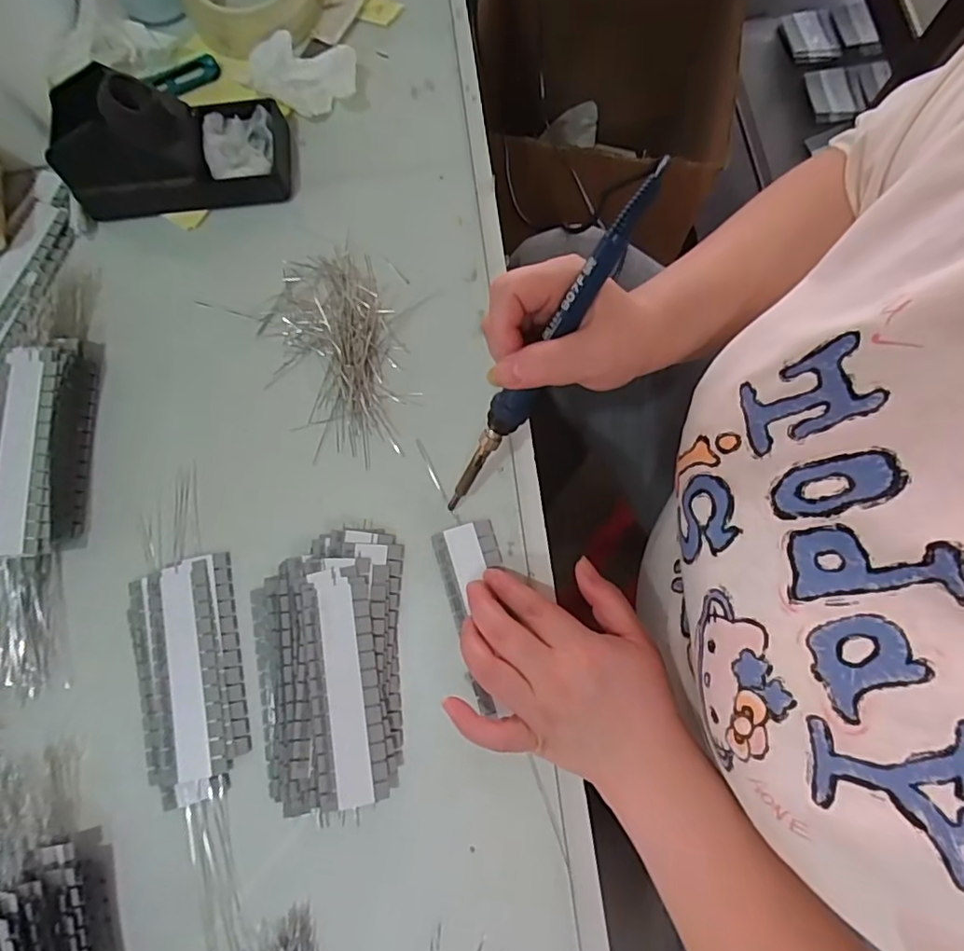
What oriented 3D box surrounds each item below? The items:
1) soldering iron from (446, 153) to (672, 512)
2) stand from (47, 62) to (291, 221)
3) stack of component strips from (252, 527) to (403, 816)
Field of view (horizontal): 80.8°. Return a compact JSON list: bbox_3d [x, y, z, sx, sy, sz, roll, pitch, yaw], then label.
[{"bbox_3d":[0.029,-0.059,0.309,0.020,0.013,0.221,37,123,9],"label":"soldering iron"},{"bbox_3d":[-0.228,-0.249,0.411,0.153,0.076,0.075,-8,77,-1],"label":"stand"},{"bbox_3d":[-0.098,0.116,0.352,0.092,0.021,0.159,-2,77,0],"label":"stack of component strips"}]

